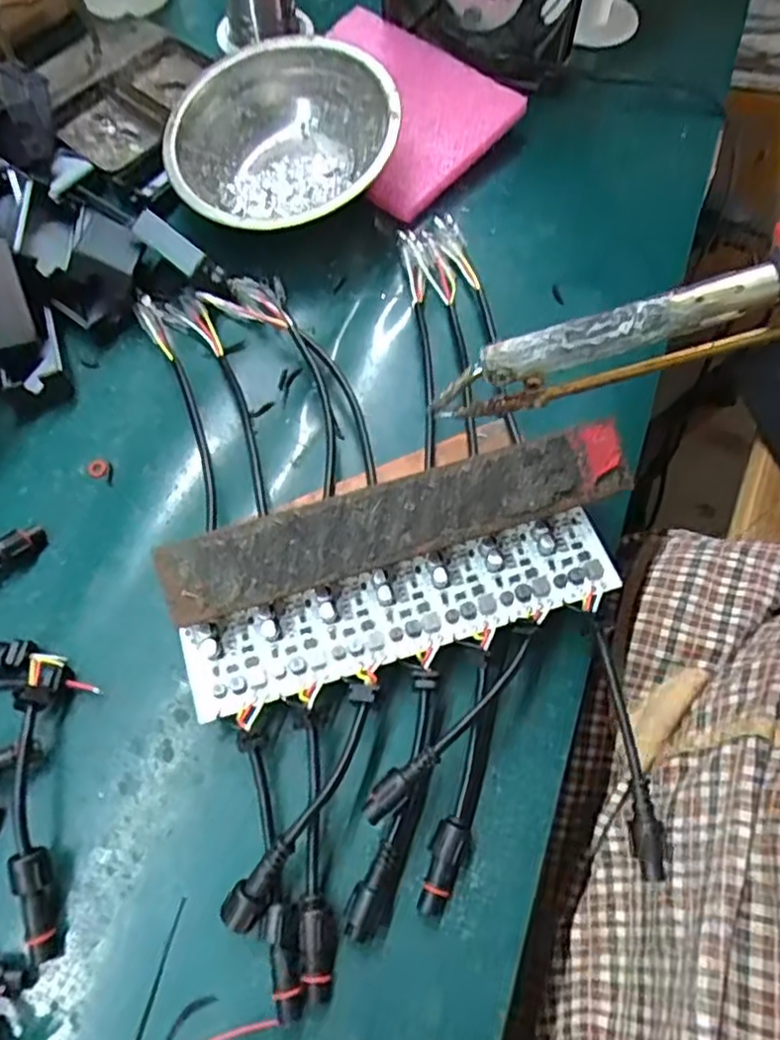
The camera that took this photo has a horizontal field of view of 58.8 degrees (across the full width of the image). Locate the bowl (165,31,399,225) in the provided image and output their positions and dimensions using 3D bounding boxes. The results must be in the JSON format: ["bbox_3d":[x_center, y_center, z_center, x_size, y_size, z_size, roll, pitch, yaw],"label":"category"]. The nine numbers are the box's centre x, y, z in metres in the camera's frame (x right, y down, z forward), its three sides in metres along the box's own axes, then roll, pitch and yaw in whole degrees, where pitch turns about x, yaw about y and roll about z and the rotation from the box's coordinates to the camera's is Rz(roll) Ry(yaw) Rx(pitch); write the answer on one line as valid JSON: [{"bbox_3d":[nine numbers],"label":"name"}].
[{"bbox_3d":[-0.062,-0.210,0.390,0.122,0.049,0.122,0,64,-1],"label":"bowl"}]

